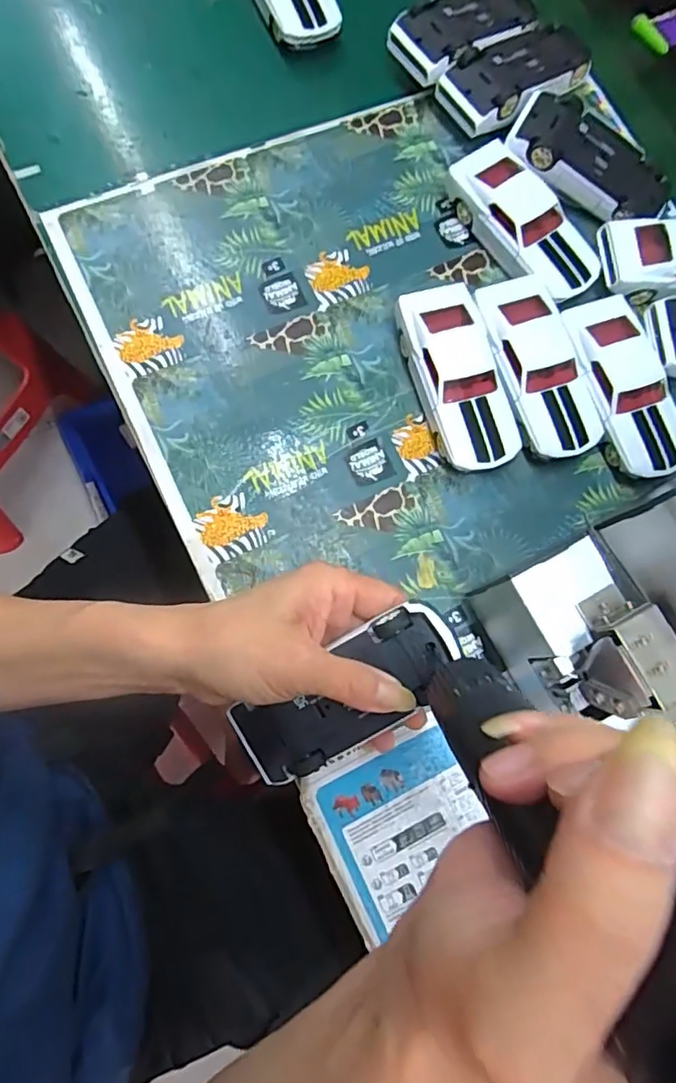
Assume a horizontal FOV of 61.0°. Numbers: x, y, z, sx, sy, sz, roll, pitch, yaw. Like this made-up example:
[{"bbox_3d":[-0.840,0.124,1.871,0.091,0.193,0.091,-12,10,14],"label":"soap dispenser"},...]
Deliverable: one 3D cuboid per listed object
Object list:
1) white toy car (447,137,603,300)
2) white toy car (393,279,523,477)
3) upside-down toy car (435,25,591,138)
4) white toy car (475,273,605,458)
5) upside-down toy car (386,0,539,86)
[{"bbox_3d":[0.135,-0.230,0.420,0.056,0.037,0.129,-38,83,-11],"label":"white toy car"},{"bbox_3d":[0.081,-0.110,0.388,0.052,0.032,0.127,-14,79,-9],"label":"white toy car"},{"bbox_3d":[0.140,-0.357,0.447,0.126,0.032,0.058,-33,82,-10],"label":"upside-down toy car"},{"bbox_3d":[0.137,-0.117,0.397,0.053,0.032,0.126,-18,80,-10],"label":"white toy car"},{"bbox_3d":[0.102,-0.400,0.455,0.126,0.039,0.057,-37,83,-11],"label":"upside-down toy car"}]

